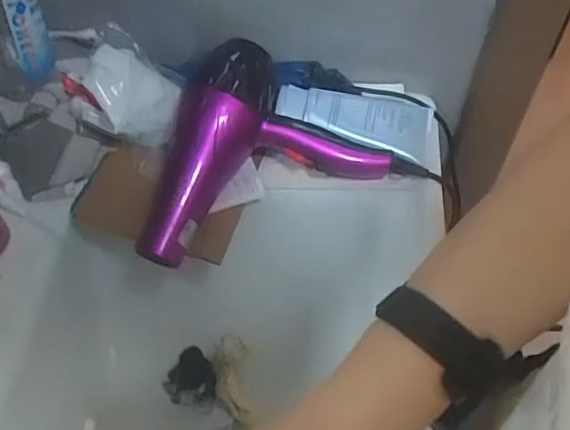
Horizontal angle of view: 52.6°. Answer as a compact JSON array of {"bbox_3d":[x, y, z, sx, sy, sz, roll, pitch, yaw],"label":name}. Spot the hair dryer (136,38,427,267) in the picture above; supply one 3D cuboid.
[{"bbox_3d":[-0.041,-0.076,0.579,0.264,0.090,0.188,-22,87,-18],"label":"hair dryer"}]

